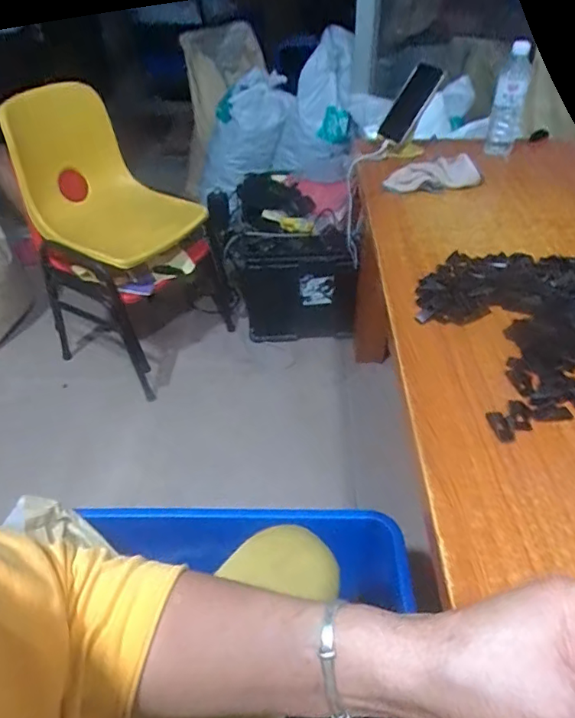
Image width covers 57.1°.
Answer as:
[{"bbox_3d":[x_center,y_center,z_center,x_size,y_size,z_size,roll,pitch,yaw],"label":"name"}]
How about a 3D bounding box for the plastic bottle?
[{"bbox_3d":[0.484,-0.561,1.154,0.061,0.217,0.060,20,44,23],"label":"plastic bottle"}]

